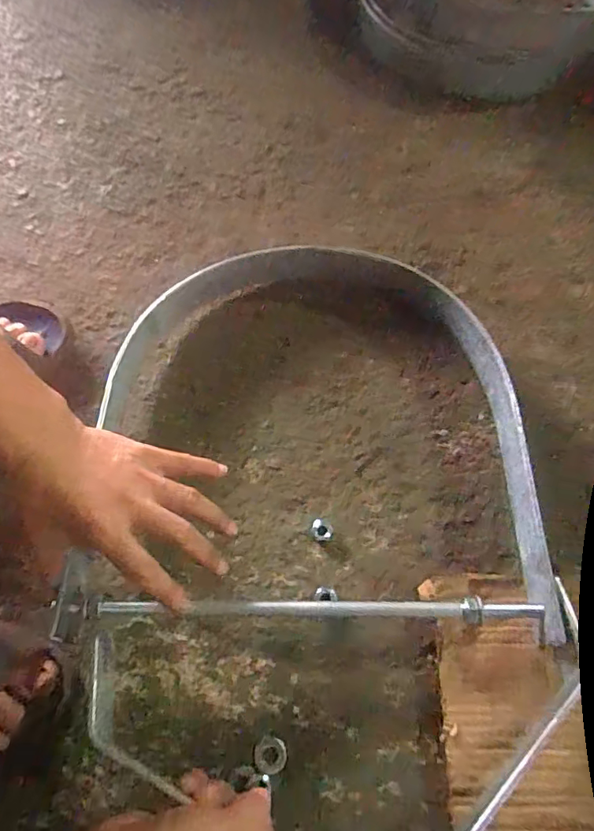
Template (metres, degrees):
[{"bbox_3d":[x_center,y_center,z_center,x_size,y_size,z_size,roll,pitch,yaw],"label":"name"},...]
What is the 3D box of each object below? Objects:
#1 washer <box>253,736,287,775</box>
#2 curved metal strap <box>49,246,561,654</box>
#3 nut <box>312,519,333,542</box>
[{"bbox_3d":[-0.022,0.277,0.411,0.026,0.005,0.025,0,67,0],"label":"washer"},{"bbox_3d":[0.009,0.010,0.496,0.420,0.059,0.395,1,68,-1],"label":"curved metal strap"},{"bbox_3d":[0.023,0.110,0.481,0.022,0.009,0.019,30,71,12],"label":"nut"}]

